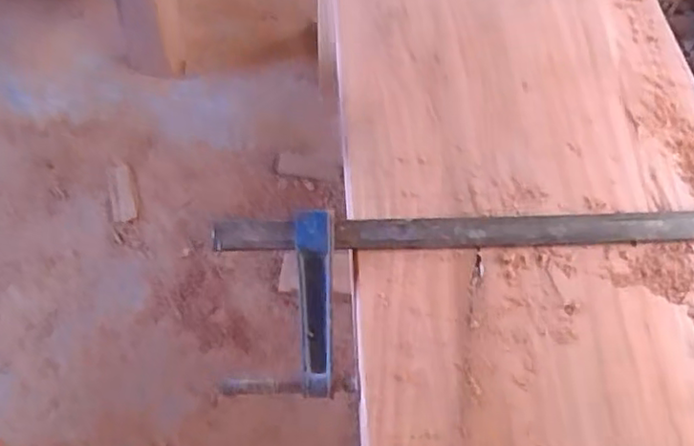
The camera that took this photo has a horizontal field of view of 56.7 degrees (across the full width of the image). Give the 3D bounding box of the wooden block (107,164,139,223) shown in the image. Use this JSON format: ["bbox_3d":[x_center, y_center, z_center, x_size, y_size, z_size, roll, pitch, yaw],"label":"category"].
[{"bbox_3d":[-0.597,-0.080,1.712,0.071,0.022,0.183,-14,60,-11],"label":"wooden block"}]

